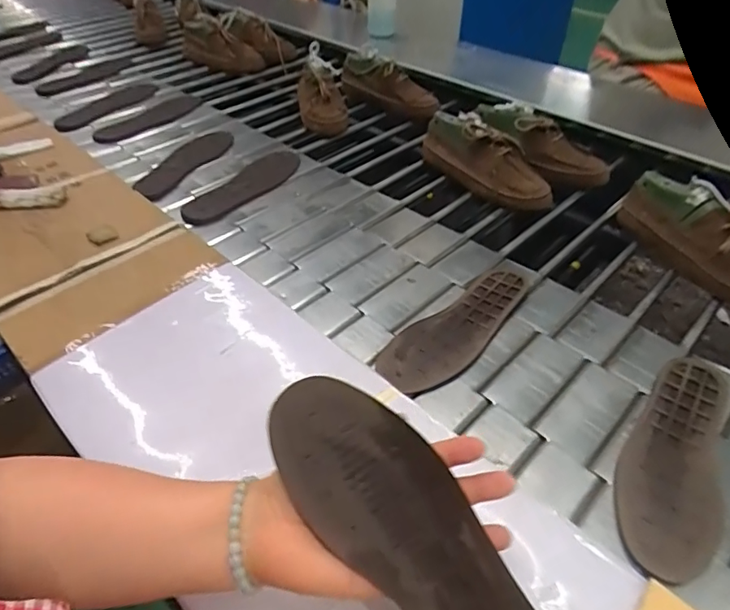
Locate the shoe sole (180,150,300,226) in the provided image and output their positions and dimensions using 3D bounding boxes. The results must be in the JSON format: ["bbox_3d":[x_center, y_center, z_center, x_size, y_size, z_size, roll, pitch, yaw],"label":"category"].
[{"bbox_3d":[-0.206,-0.206,0.850,0.080,0.013,0.256,30,49,24],"label":"shoe sole"}]

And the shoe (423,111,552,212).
[{"bbox_3d":[0.202,-0.253,0.835,0.253,0.093,0.088,34,51,27],"label":"shoe"}]

